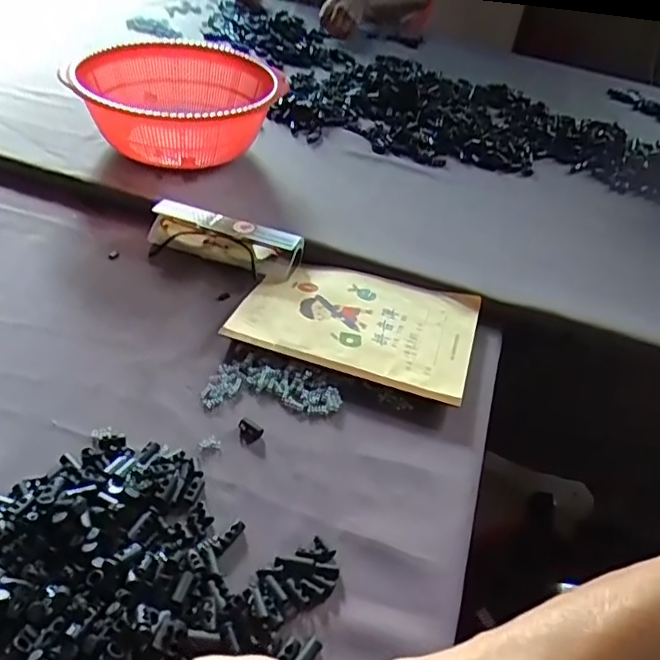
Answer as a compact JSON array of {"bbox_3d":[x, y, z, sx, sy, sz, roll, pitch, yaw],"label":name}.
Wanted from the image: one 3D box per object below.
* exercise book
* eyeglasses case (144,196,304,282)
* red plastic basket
[{"bbox_3d":[0.026,-0.008,0.542,0.201,0.015,0.135,16,42,9],"label":"exercise book"},{"bbox_3d":[-0.105,-0.092,0.595,0.155,0.035,0.043,18,42,11],"label":"eyeglasses case"},{"bbox_3d":[-0.179,-0.254,0.709,0.213,0.098,0.215,27,45,21],"label":"red plastic basket"}]

